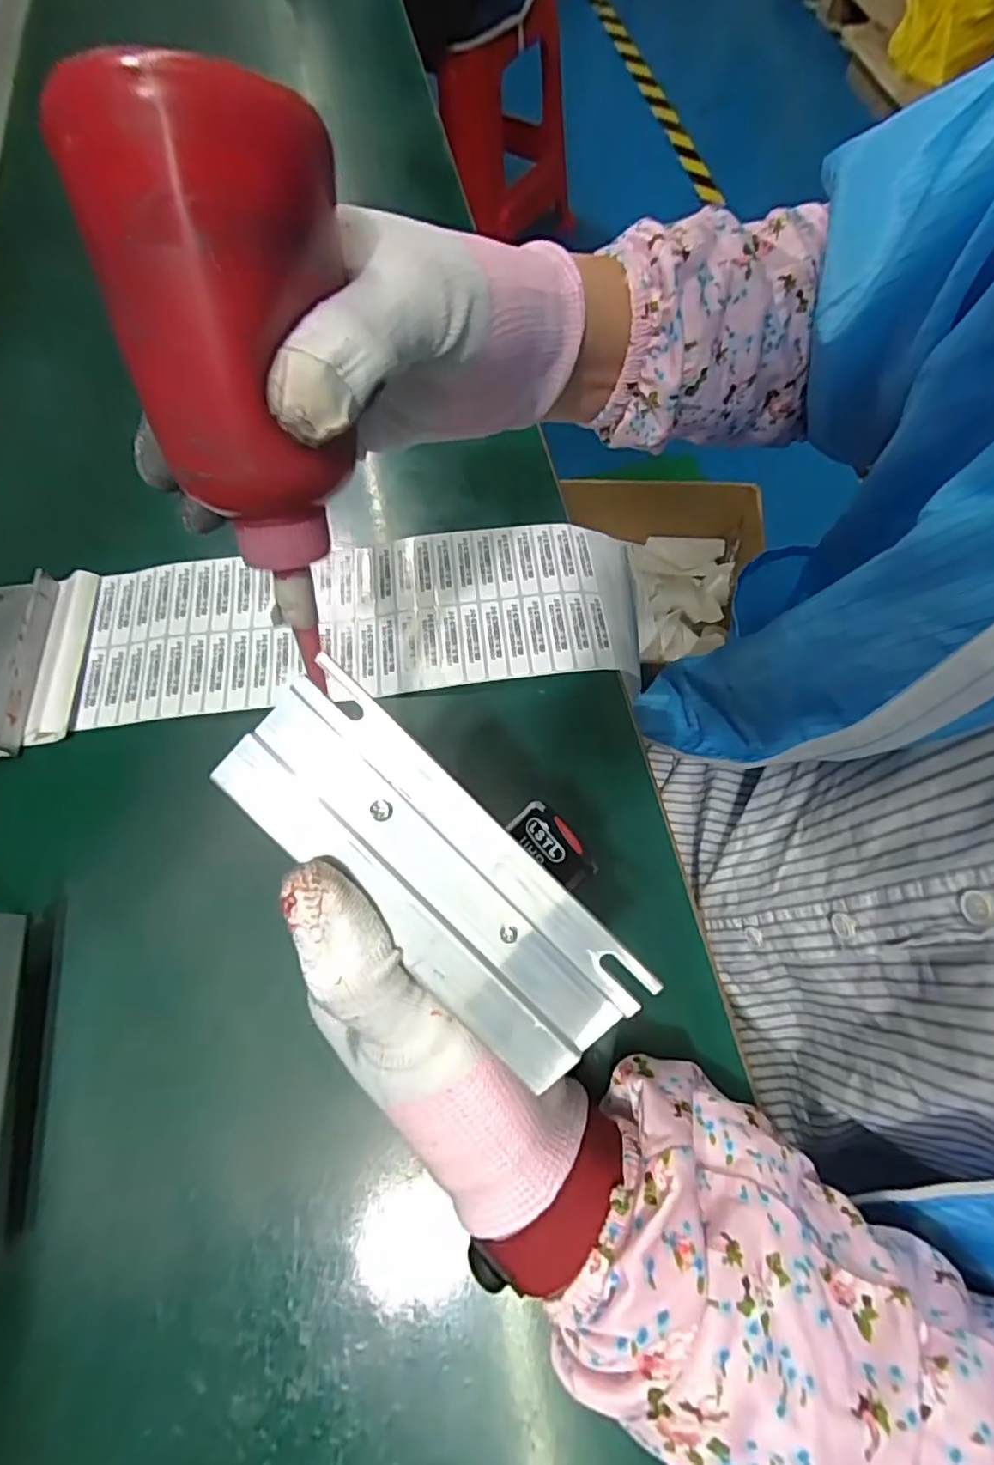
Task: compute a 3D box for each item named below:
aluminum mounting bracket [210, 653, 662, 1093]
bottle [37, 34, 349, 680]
[{"bbox_3d":[-0.017,0.039,0.178,0.127,0.020,0.047,44,97,0],"label":"aluminum mounting bracket"},{"bbox_3d":[-0.071,-0.090,0.182,0.050,0.148,0.048,1,38,1],"label":"bottle"}]

